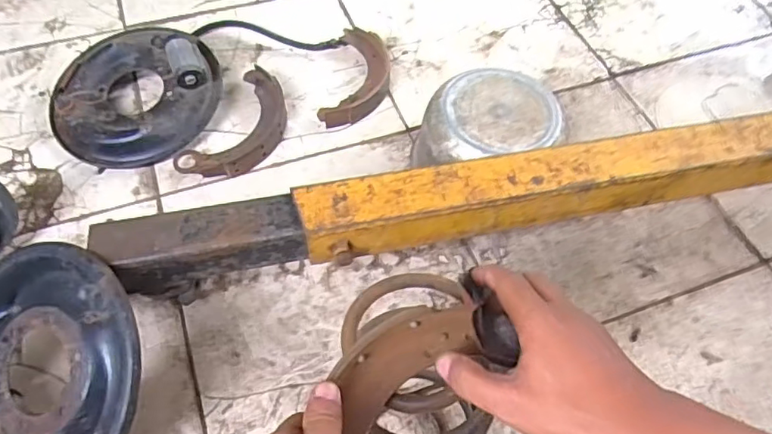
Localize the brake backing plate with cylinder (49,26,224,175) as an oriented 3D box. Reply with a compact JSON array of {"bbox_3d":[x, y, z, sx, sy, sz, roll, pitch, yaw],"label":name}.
[{"bbox_3d":[-0.414,-0.211,0.915,0.273,0.090,0.253,1,59,-2],"label":"brake backing plate with cylinder"}]

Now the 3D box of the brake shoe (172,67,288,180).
[{"bbox_3d":[-0.226,-0.144,0.918,0.118,0.034,0.223,24,61,11],"label":"brake shoe"}]

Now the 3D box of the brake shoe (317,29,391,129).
[{"bbox_3d":[-0.045,-0.244,0.989,0.103,0.036,0.221,9,59,3],"label":"brake shoe"}]

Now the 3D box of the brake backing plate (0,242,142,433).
[{"bbox_3d":[-0.376,0.169,0.623,0.274,0.033,0.263,-3,81,19],"label":"brake backing plate"}]

